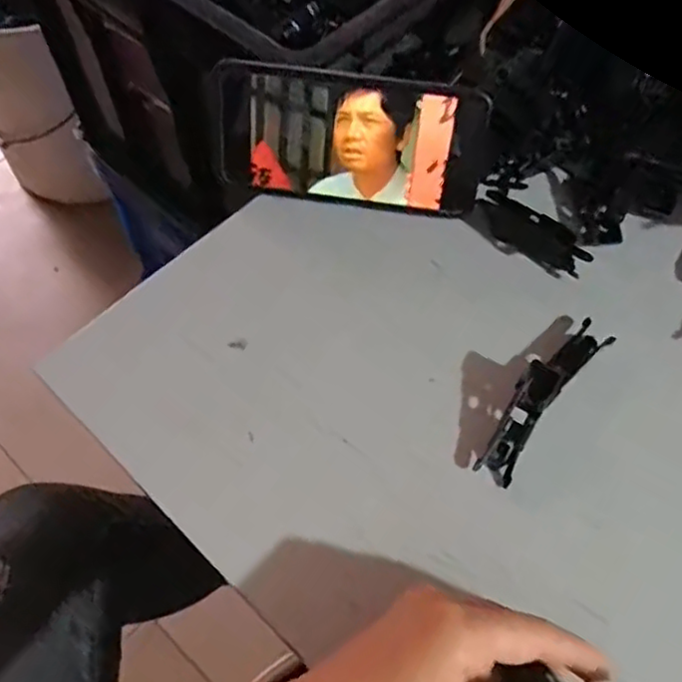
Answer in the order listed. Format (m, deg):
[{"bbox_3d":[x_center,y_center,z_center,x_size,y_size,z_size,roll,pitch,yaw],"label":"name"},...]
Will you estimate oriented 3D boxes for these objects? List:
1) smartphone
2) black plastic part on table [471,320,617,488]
[{"bbox_3d":[0.004,-0.125,0.417,0.166,0.077,0.010,9,34,4],"label":"smartphone"},{"bbox_3d":[0.112,0.025,0.364,0.025,0.020,0.112,36,66,18],"label":"black plastic part on table"}]

